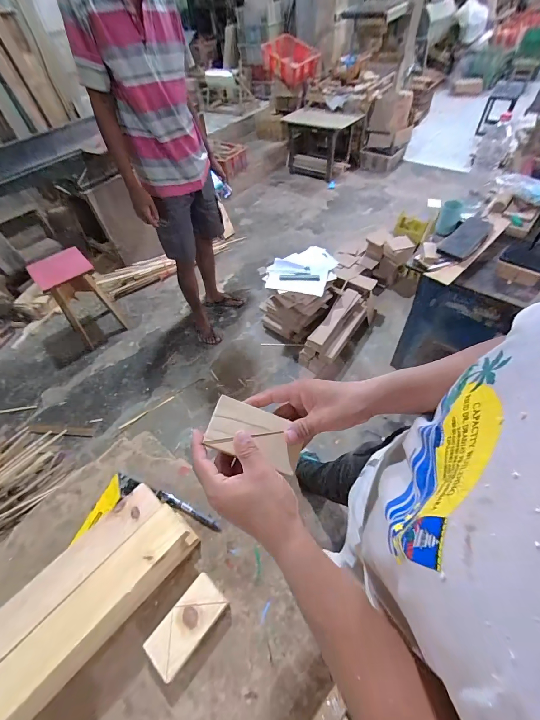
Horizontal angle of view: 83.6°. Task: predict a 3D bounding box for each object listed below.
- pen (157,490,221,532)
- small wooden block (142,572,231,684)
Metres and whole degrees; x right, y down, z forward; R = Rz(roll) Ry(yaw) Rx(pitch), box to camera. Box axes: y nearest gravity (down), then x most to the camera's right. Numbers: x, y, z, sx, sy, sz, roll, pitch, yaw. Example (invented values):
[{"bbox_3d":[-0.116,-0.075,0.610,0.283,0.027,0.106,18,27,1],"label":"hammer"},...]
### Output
[{"bbox_3d":[-0.160,0.293,0.589,0.143,0.011,0.018,19,57,18],"label":"pen"},{"bbox_3d":[-0.131,0.419,0.481,0.063,0.028,0.123,34,63,27],"label":"small wooden block"}]

